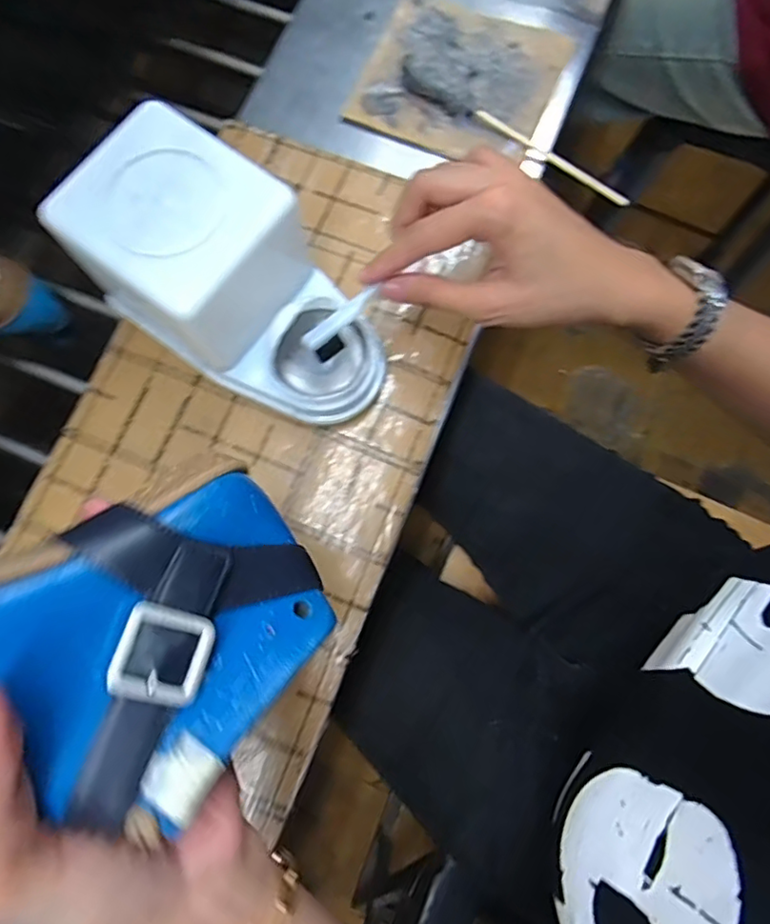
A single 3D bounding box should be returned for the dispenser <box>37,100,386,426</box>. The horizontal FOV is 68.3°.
[{"bbox_3d":[-0.088,-0.100,0.347,0.181,0.103,0.106,39,80,8],"label":"dispenser"}]

